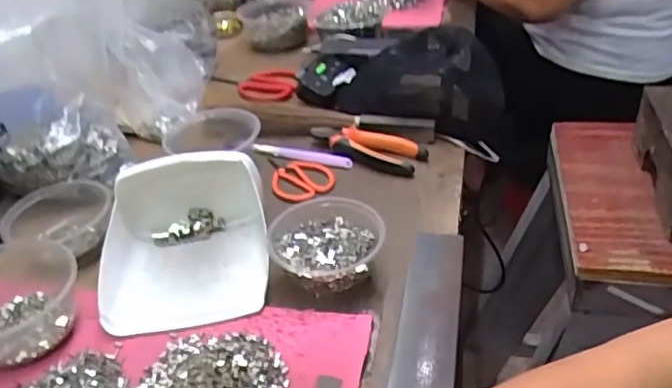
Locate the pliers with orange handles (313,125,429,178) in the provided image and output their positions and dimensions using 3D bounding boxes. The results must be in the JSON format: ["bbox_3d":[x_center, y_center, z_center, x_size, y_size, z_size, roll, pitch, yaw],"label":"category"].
[{"bbox_3d":[0.033,-0.060,0.716,0.151,0.022,0.051,13,40,26],"label":"pliers with orange handles"}]

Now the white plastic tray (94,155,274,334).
[{"bbox_3d":[-0.145,0.041,0.552,0.154,0.087,0.166,-7,37,-9],"label":"white plastic tray"}]

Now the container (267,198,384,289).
[{"bbox_3d":[-0.008,0.051,0.543,0.103,0.045,0.097,-4,35,3],"label":"container"}]

